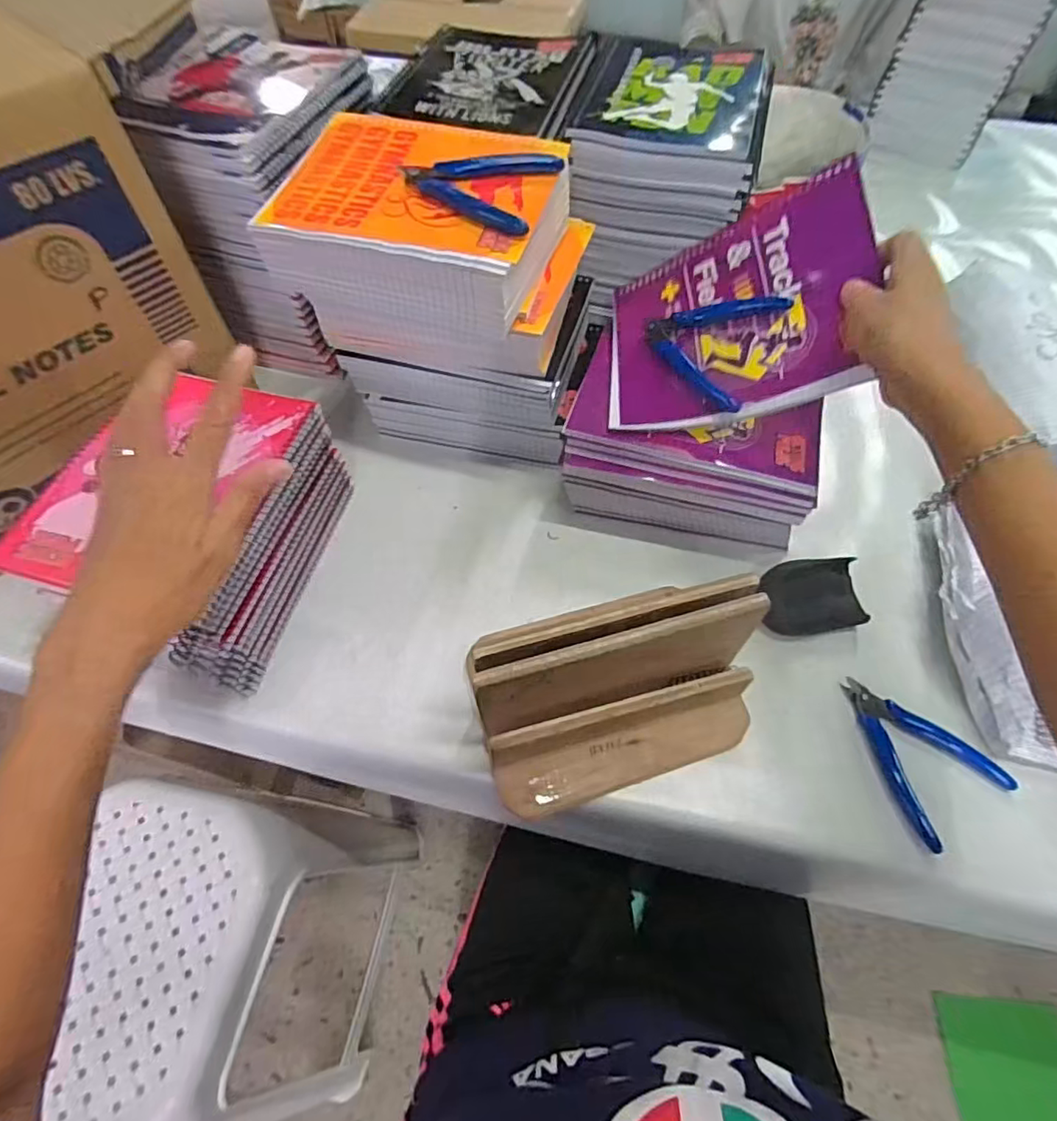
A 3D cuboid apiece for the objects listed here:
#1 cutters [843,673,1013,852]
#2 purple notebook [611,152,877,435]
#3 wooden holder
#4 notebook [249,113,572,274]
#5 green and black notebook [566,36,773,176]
[{"bbox_3d":[0.291,0.144,0.443,0.087,0.007,0.118,-30,63,-17],"label":"cutters"},{"bbox_3d":[0.151,-0.183,0.438,0.193,0.025,0.149,-8,81,35],"label":"purple notebook"},{"bbox_3d":[0.067,0.096,0.404,0.205,0.123,0.097,-15,60,-9],"label":"wooden holder"},{"bbox_3d":[-0.084,-0.285,0.437,0.204,0.009,0.155,15,66,9],"label":"notebook"},{"bbox_3d":[0.132,-0.416,0.517,0.153,0.017,0.192,14,62,8],"label":"green and black notebook"}]

